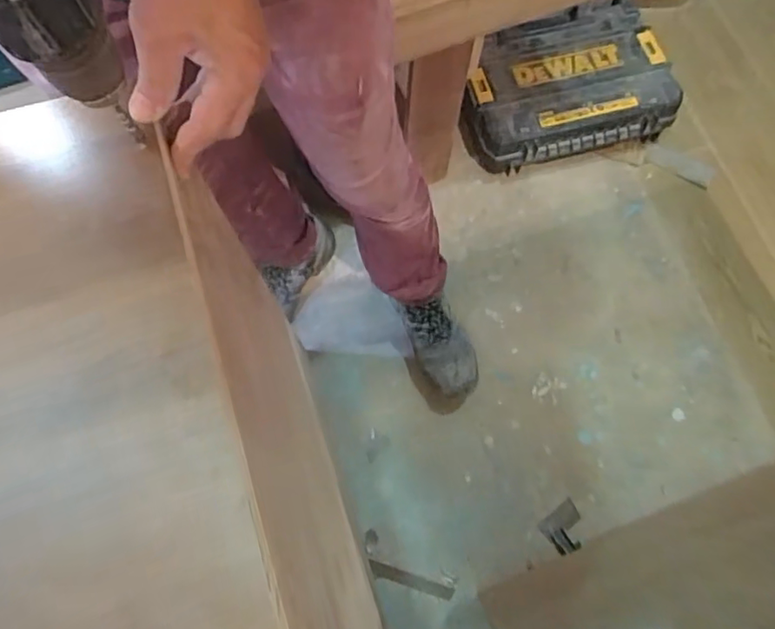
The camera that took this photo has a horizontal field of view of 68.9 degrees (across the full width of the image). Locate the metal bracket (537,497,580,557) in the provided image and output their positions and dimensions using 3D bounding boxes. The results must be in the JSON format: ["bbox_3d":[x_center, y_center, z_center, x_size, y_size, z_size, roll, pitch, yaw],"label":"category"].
[{"bbox_3d":[0.323,0.385,1.018,0.078,0.022,0.068,-37,76,-11],"label":"metal bracket"}]

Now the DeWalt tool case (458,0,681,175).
[{"bbox_3d":[0.364,-0.483,1.220,0.429,0.124,0.314,-12,73,-4],"label":"DeWalt tool case"}]

